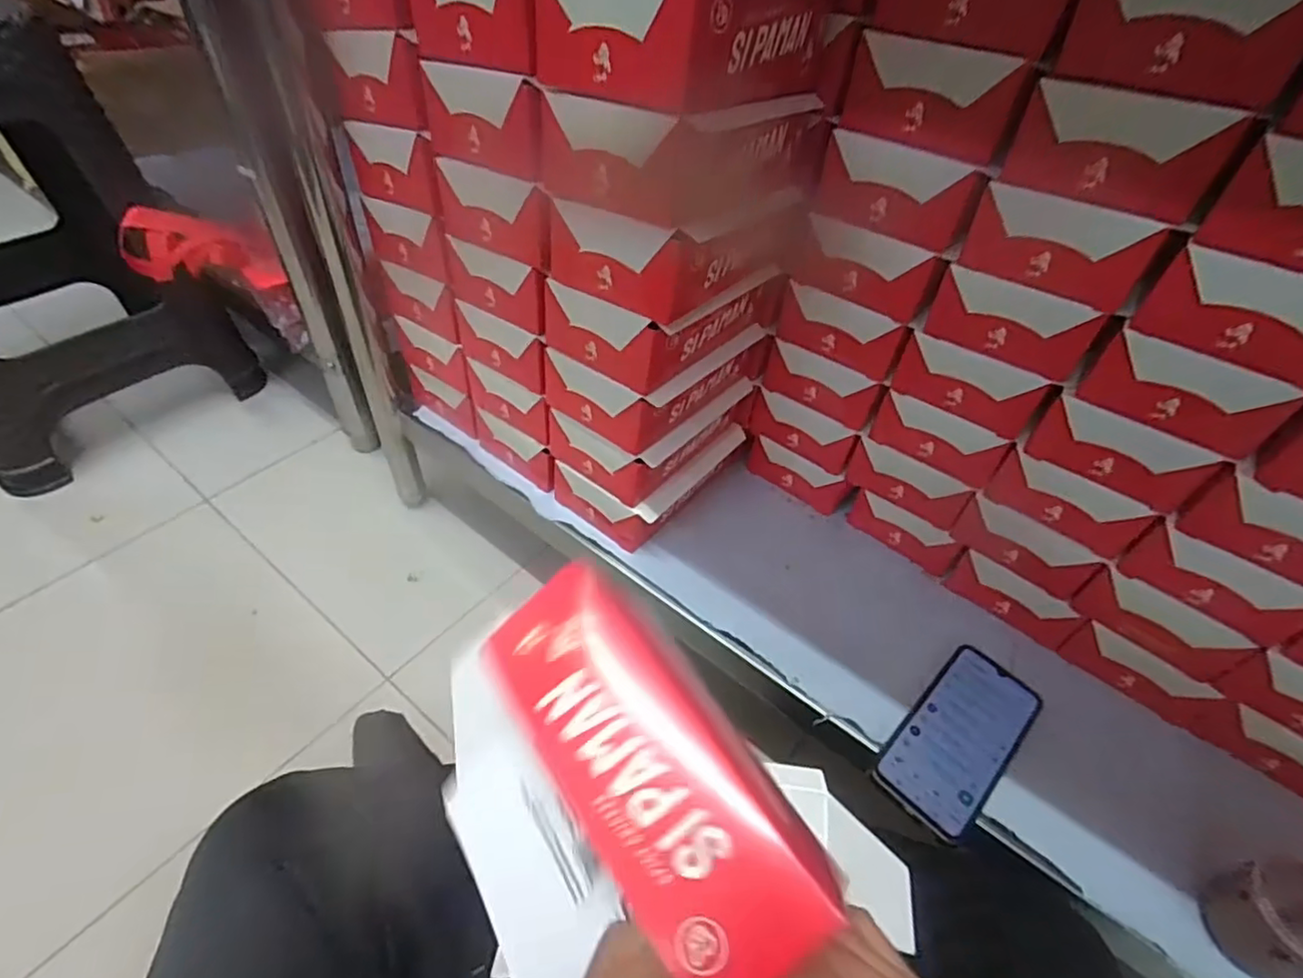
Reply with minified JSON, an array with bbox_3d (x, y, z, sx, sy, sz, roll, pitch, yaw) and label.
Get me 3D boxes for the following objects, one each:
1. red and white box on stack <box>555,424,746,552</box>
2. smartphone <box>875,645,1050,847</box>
[{"bbox_3d":[-0.003,-0.023,0.673,0.123,0.075,0.173,33,52,22],"label":"red and white box on stack"},{"bbox_3d":[0.256,0.205,0.523,0.079,0.011,0.166,37,62,25],"label":"smartphone"}]

